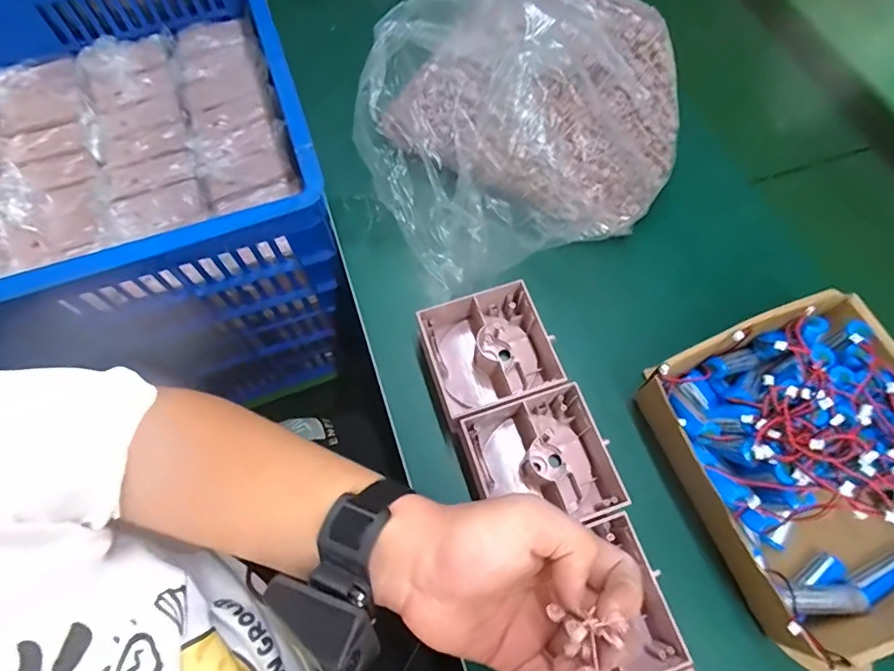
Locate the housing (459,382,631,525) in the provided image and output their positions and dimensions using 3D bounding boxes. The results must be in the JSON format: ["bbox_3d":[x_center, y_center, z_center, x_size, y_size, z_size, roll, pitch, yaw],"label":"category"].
[{"bbox_3d":[0.076,0.106,0.404,0.108,0.052,0.104,-19,67,-8],"label":"housing"}]

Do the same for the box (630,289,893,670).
[{"bbox_3d":[0.283,0.105,0.376,0.182,0.091,0.242,-17,67,-7],"label":"box"}]

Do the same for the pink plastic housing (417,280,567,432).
[{"bbox_3d":[0.036,0.012,0.439,0.109,0.041,0.113,-18,67,-7],"label":"pink plastic housing"}]

